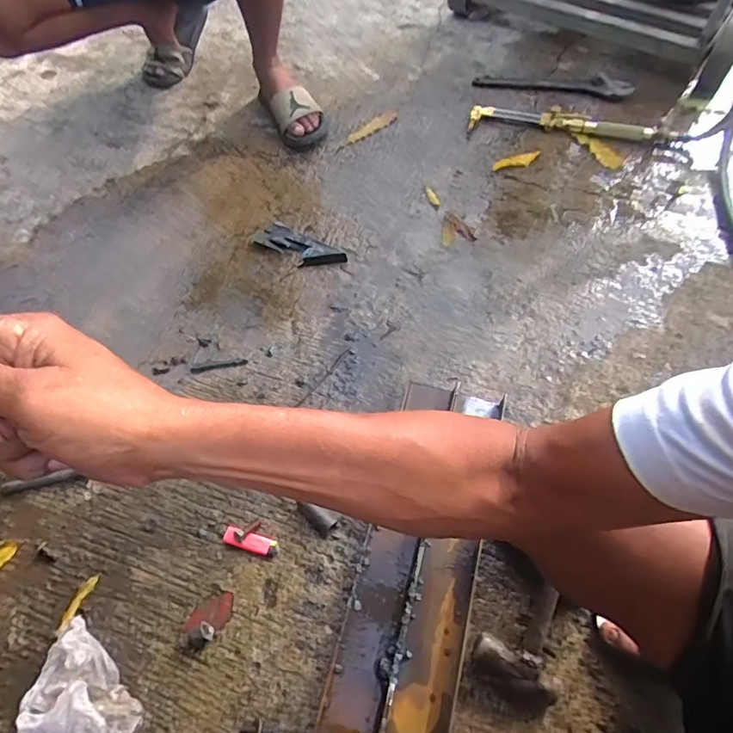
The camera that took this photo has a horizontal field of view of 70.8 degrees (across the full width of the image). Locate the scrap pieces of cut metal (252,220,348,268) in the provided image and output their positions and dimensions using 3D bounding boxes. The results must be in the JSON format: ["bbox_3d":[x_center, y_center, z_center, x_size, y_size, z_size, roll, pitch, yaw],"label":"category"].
[{"bbox_3d":[-0.128,-0.237,1.021,0.185,0.017,0.077,29,63,15],"label":"scrap pieces of cut metal"}]

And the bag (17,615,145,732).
[{"bbox_3d":[-0.350,0.407,0.622,0.100,0.062,0.163,-40,65,-18],"label":"bag"}]

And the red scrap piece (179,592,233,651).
[{"bbox_3d":[-0.211,0.335,0.682,0.043,0.016,0.082,37,65,19],"label":"red scrap piece"}]

